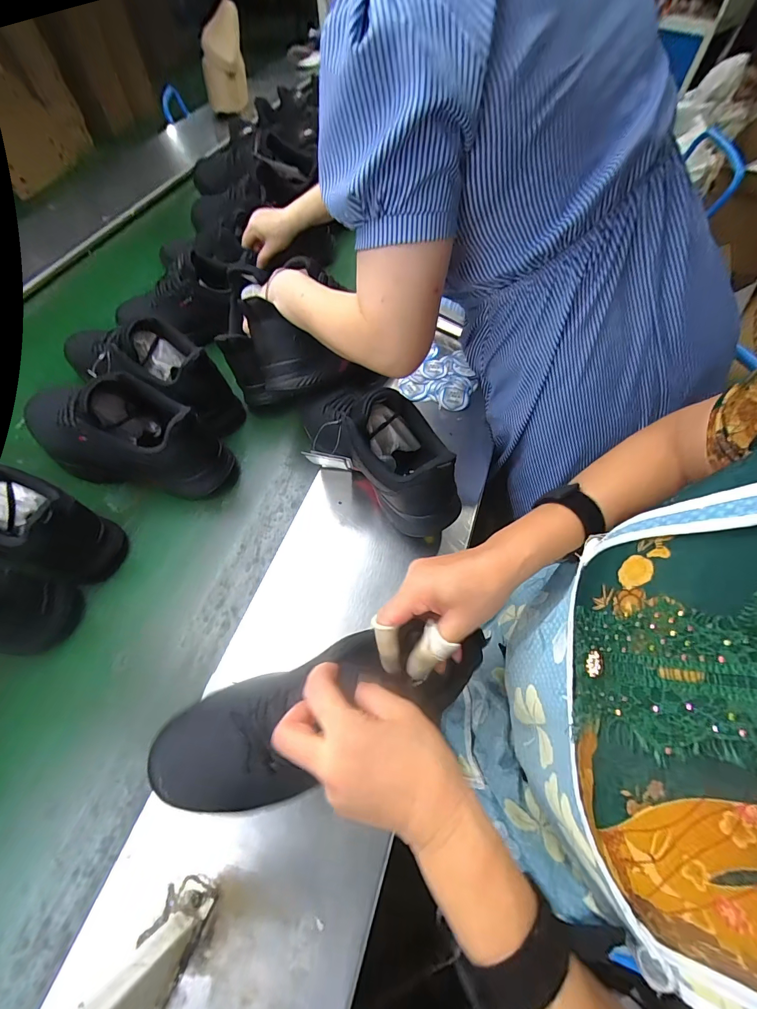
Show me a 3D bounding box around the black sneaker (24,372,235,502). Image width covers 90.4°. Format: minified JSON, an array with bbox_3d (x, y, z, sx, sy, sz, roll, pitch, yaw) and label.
[{"bbox_3d":[-0.375,-0.100,0.543,0.306,0.160,0.101,8,61,9],"label":"black sneaker"}]

